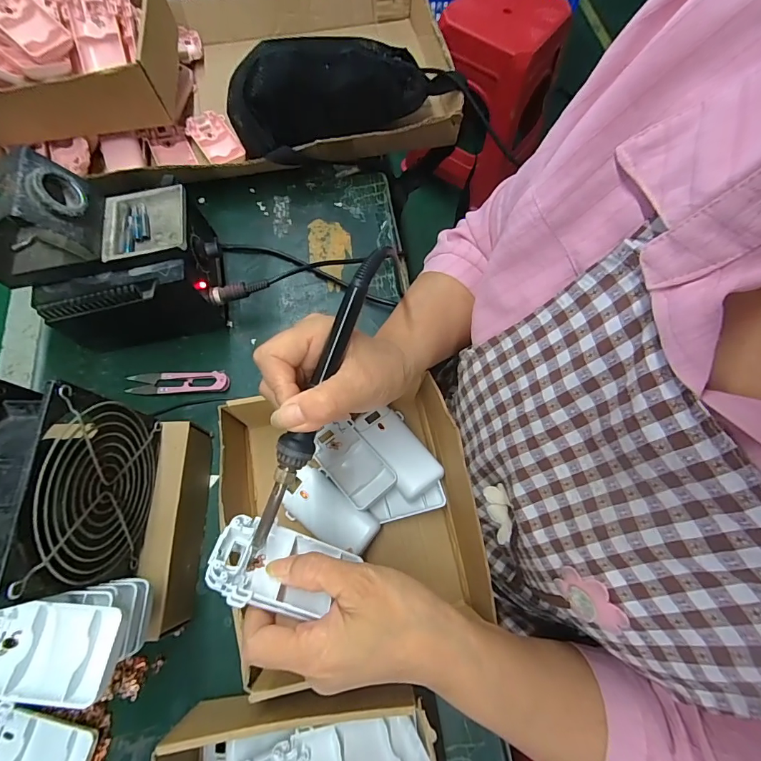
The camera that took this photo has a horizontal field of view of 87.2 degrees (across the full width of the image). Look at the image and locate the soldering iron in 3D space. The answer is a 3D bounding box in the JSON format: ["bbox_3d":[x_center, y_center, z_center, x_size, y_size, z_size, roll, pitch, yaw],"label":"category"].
[{"bbox_3d":[-0.038,0.008,0.247,0.020,0.014,0.201,21,86,7],"label":"soldering iron"}]

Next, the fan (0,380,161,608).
[{"bbox_3d":[-0.202,0.072,0.263,0.043,0.114,0.117,0,69,0],"label":"fan"}]

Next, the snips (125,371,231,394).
[{"bbox_3d":[-0.206,0.002,0.406,0.103,0.012,0.023,-1,69,-1],"label":"snips"}]

